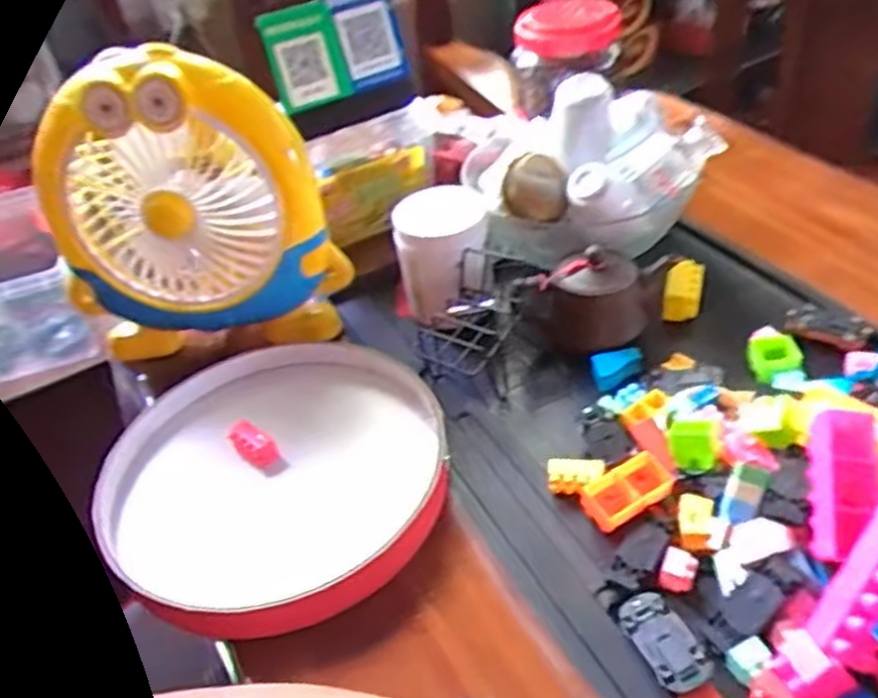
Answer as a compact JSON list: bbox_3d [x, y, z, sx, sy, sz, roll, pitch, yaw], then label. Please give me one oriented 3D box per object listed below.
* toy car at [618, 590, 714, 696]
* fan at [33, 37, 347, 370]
[{"bbox_3d":[0.138,0.178,0.461,0.034,0.015,0.065,-14,41,-13],"label":"toy car"},{"bbox_3d":[-0.220,-0.121,0.659,0.246,0.255,0.085,-7,41,3],"label":"fan"}]

